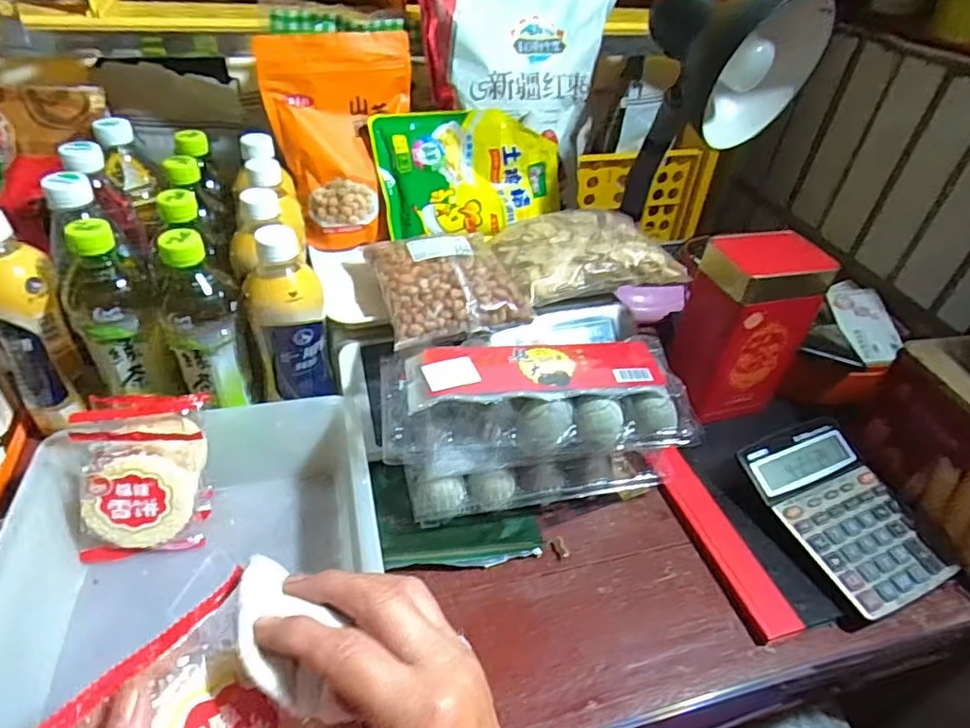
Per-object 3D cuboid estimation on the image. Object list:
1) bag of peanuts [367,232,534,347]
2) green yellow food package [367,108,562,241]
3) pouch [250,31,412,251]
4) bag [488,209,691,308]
[{"bbox_3d":[-0.034,-0.081,0.563,0.126,0.033,0.135,-7,42,-17],"label":"bag of peanuts"},{"bbox_3d":[-0.012,-0.217,0.666,0.207,0.131,0.026,-13,13,-19],"label":"green yellow food package"},{"bbox_3d":[-0.144,-0.228,0.638,0.153,0.228,0.060,-12,15,-15],"label":"pouch"},{"bbox_3d":[0.104,-0.125,0.647,0.183,0.037,0.134,-12,43,-23],"label":"bag"}]

